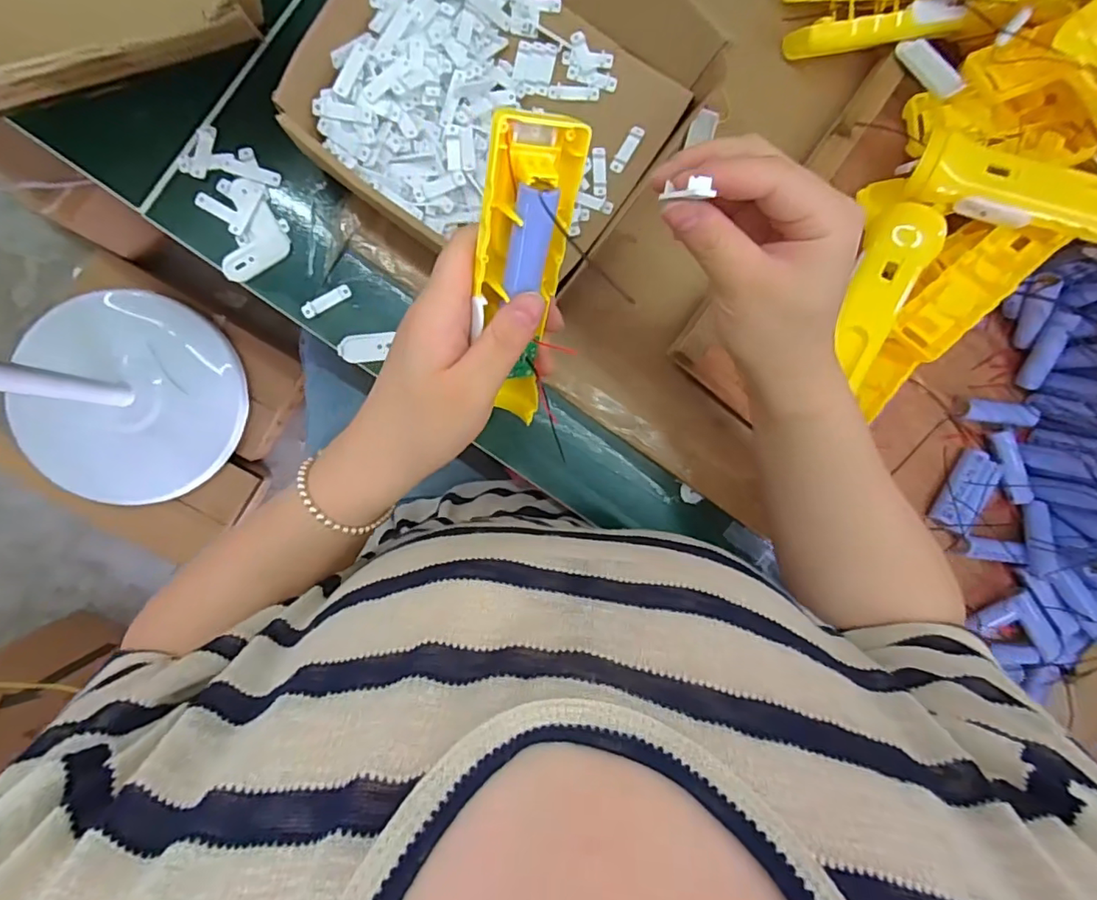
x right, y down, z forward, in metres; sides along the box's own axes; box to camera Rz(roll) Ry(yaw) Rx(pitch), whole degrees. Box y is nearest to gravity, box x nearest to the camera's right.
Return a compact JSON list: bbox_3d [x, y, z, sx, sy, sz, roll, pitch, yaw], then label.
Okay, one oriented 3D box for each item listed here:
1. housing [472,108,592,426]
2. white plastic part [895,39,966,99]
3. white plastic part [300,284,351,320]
[{"bbox_3d":[-0.013,-0.075,0.275,0.044,0.027,0.157,1,133,-9],"label":"housing"},{"bbox_3d":[0.284,-0.286,0.414,0.022,0.007,0.056,-36,79,-6],"label":"white plastic part"},{"bbox_3d":[-0.165,-0.110,0.410,0.039,0.004,0.012,-33,97,-6],"label":"white plastic part"}]

